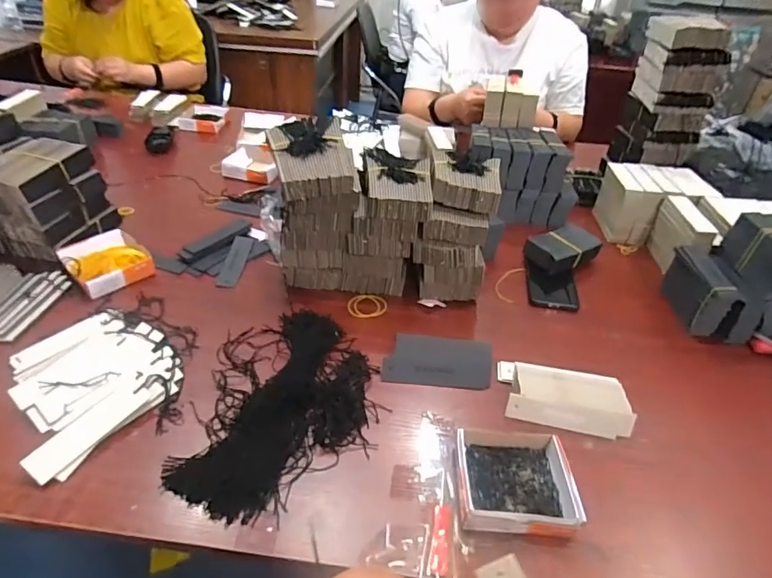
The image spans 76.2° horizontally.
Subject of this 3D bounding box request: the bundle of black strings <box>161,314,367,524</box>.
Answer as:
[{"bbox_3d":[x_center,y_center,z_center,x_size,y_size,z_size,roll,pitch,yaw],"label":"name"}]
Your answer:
[{"bbox_3d":[-0.119,0.126,0.588,0.190,0.025,0.297,5,37,1],"label":"bundle of black strings"}]

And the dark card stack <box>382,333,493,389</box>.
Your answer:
[{"bbox_3d":[0.068,0.094,0.643,0.138,0.007,0.067,6,62,0],"label":"dark card stack"}]

